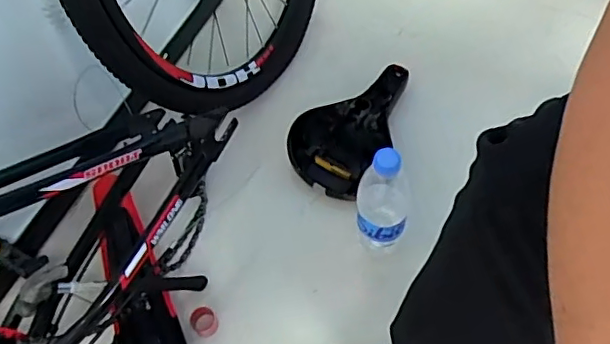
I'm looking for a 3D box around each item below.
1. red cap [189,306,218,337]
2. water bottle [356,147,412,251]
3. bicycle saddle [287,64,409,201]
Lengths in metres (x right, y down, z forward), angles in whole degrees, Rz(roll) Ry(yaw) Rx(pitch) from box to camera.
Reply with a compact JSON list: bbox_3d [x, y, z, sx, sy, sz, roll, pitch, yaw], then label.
[{"bbox_3d":[-0.134,0.198,0.743,0.036,0.017,0.033,33,66,20],"label":"red cap"},{"bbox_3d":[0.096,0.045,0.716,0.058,0.205,0.064,1,59,3],"label":"water bottle"},{"bbox_3d":[0.087,-0.081,0.866,0.130,0.093,0.254,35,66,20],"label":"bicycle saddle"}]

